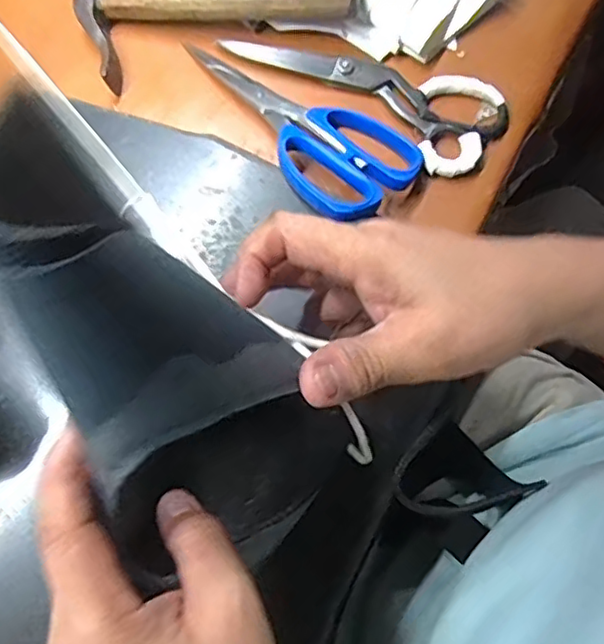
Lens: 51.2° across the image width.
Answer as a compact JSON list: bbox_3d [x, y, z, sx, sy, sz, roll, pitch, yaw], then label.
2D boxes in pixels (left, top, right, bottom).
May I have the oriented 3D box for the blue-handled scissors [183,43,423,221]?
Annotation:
[{"bbox_3d":[-0.006,-0.128,0.394,0.164,0.011,0.079,42,61,16],"label":"blue-handled scissors"}]

